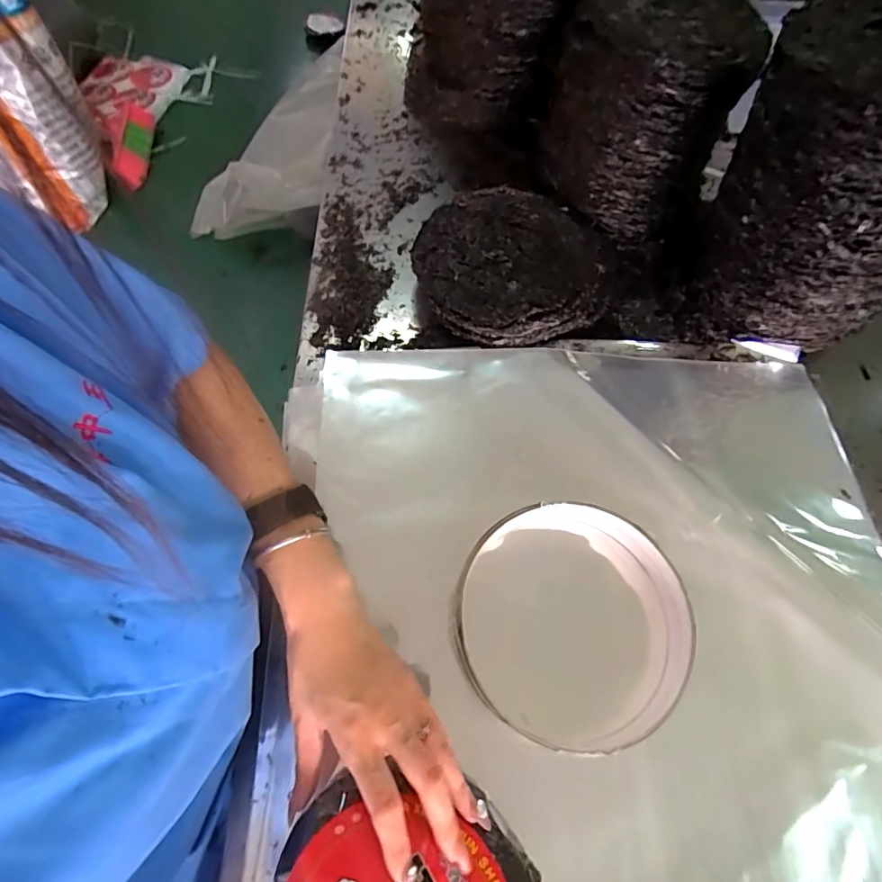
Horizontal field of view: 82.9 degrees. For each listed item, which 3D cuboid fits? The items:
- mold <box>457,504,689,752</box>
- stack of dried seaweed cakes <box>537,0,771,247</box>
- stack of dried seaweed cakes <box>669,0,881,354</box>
[{"bbox_3d":[0.112,0.143,0.408,0.182,0.039,0.178,18,64,7],"label":"mold"},{"bbox_3d":[0.232,-0.393,0.593,0.194,0.184,0.183,30,66,12],"label":"stack of dried seaweed cakes"},{"bbox_3d":[0.378,-0.240,0.495,0.212,0.294,0.204,27,66,11],"label":"stack of dried seaweed cakes"}]

